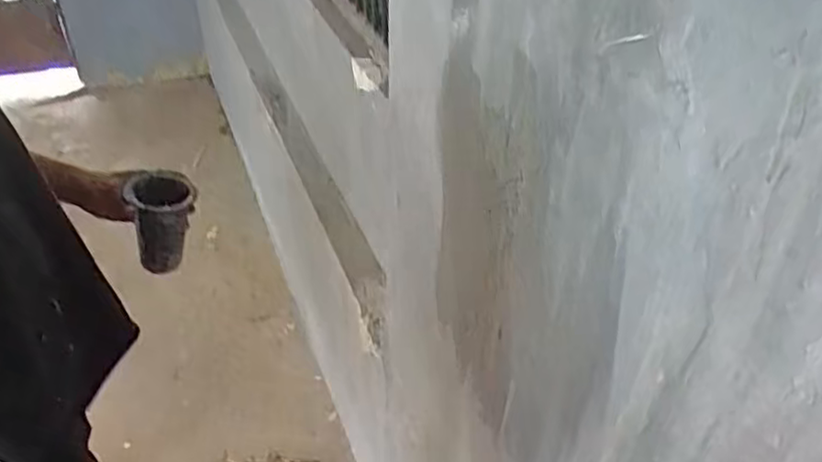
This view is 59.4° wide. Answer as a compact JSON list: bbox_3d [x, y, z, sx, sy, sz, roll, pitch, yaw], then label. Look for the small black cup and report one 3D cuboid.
[{"bbox_3d":[-0.344,-0.018,1.013,0.078,0.124,0.096,0,40,1],"label":"small black cup"}]

